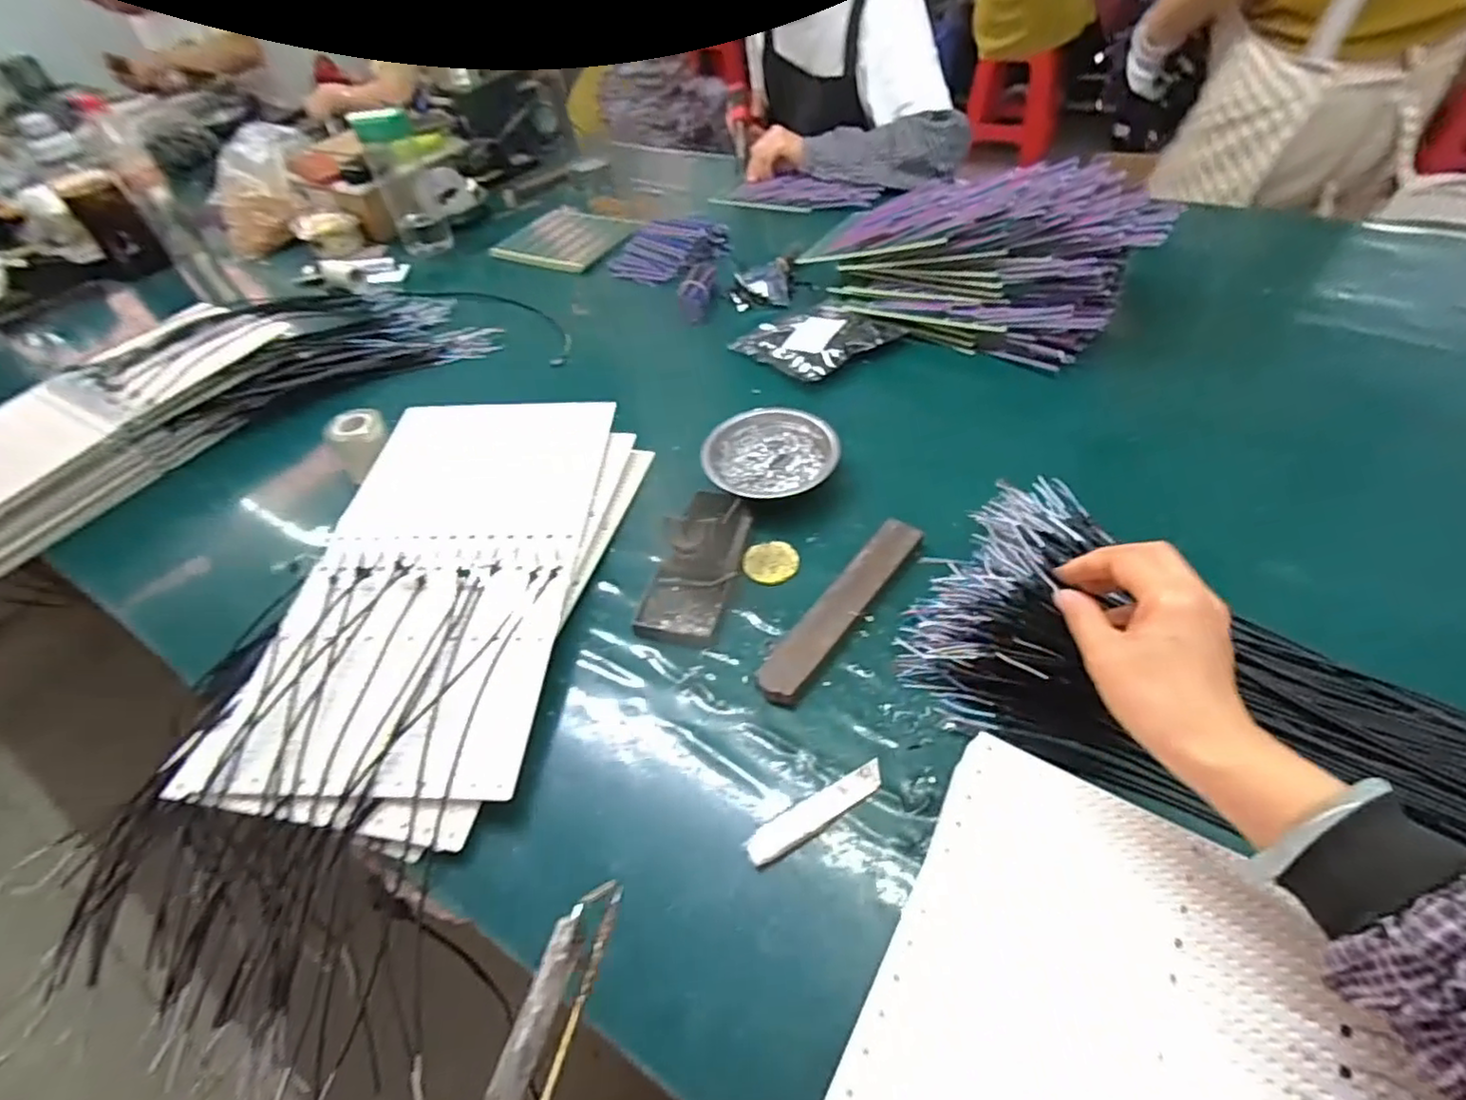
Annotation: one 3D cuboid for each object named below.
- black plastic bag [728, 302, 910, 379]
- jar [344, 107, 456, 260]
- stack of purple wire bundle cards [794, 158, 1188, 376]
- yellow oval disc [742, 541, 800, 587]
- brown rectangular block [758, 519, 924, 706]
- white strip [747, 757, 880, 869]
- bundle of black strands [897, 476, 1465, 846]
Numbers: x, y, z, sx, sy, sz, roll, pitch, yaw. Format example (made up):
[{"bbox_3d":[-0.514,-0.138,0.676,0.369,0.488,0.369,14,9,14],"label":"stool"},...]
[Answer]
[{"bbox_3d":[0.101,-0.257,0.794,0.151,0.026,0.141,33,60,30],"label":"black plastic bag"},{"bbox_3d":[-0.526,-0.592,1.062,0.087,0.201,0.094,-26,50,-15],"label":"jar"},{"bbox_3d":[0.298,-0.339,0.768,0.330,0.148,0.180,19,54,23],"label":"stack of purple wire bundle cards"},{"bbox_3d":[0.034,0.011,0.582,0.049,0.007,0.045,-18,48,-10],"label":"yellow oval disc"},{"bbox_3d":[0.089,0.044,0.535,0.038,0.019,0.199,30,57,29],"label":"brown rectangular block"},{"bbox_3d":[0.056,0.170,0.433,0.104,0.004,0.023,-27,51,-18],"label":"white strip"},{"bbox_3d":[0.386,0.085,0.430,0.513,0.080,0.203,13,50,18],"label":"bundle of black strands"}]

